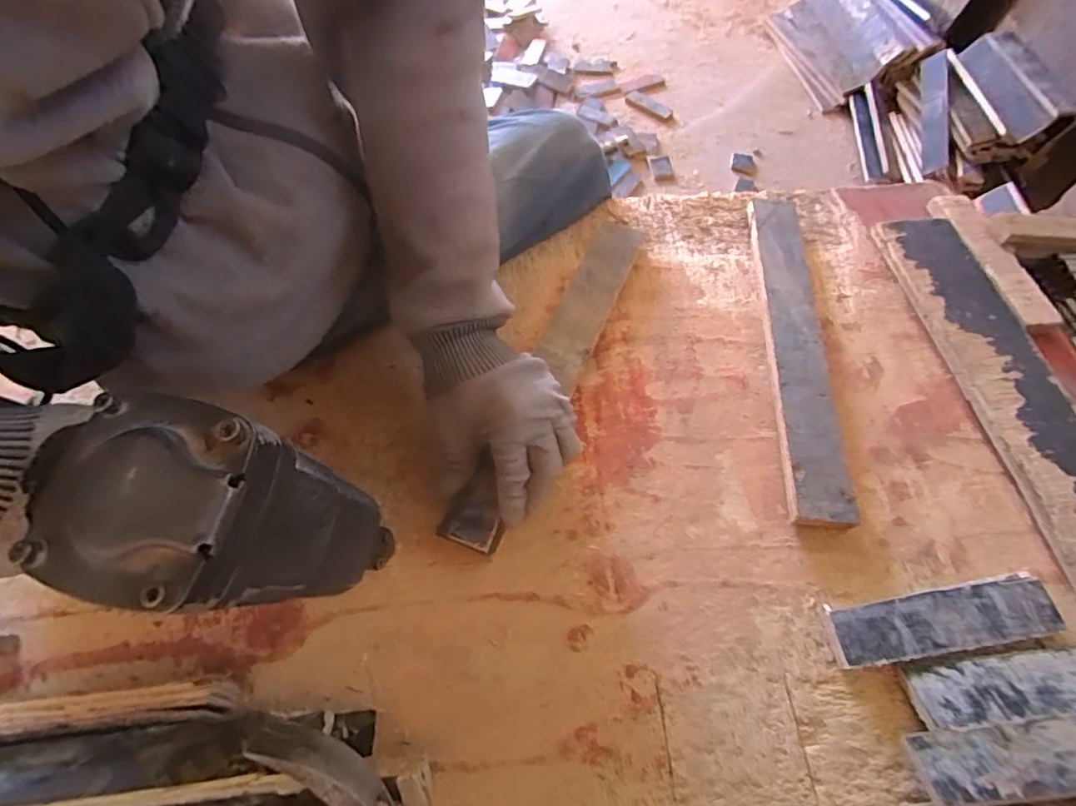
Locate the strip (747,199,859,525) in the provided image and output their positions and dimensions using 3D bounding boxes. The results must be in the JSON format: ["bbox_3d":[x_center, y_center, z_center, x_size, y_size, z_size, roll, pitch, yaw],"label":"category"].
[{"bbox_3d":[0.247,-0.069,0.498,0.050,0.015,0.371,0,60,11],"label":"strip"}]

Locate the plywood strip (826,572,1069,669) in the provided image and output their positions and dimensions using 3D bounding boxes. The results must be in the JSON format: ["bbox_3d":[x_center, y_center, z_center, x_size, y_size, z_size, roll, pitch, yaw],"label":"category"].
[{"bbox_3d":[0.293,0.158,0.378,0.161,0.017,0.041,-8,61,-4],"label":"plywood strip"}]

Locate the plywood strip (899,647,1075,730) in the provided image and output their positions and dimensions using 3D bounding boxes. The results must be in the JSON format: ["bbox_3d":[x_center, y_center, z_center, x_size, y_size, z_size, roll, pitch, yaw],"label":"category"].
[{"bbox_3d":[0.334,0.187,0.342,0.162,0.007,0.043,-7,32,4],"label":"plywood strip"}]

